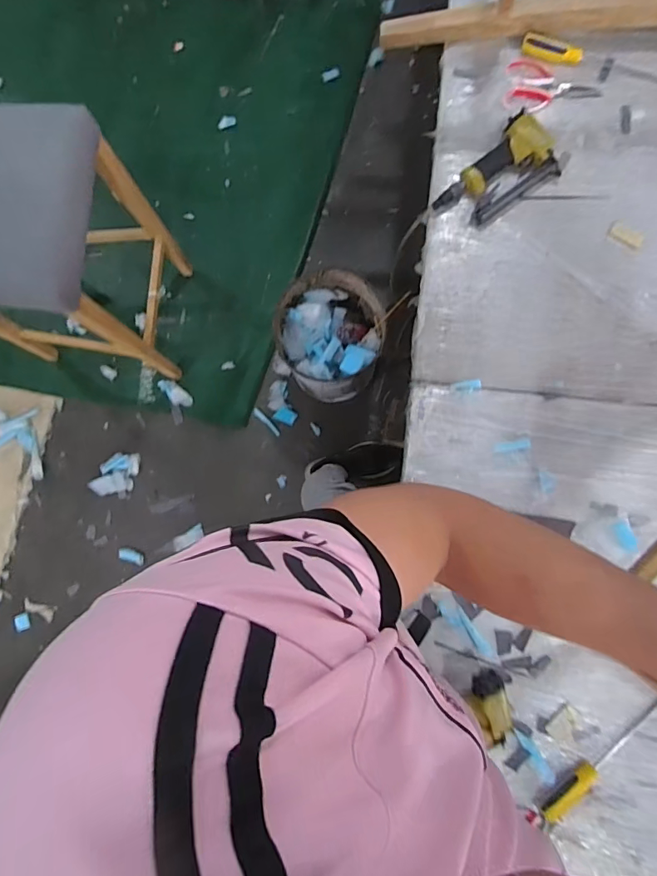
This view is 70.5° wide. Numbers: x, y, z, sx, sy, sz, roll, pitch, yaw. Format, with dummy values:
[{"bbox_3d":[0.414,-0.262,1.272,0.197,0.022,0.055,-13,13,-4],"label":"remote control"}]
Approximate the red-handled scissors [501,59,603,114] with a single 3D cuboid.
[{"bbox_3d":[0.434,-0.678,0.905,0.179,0.013,0.121,16,86,5],"label":"red-handled scissors"}]

